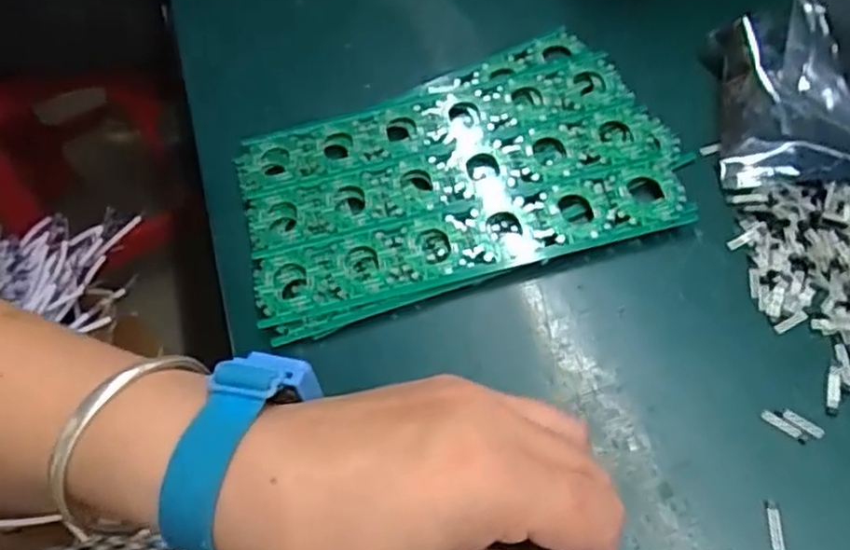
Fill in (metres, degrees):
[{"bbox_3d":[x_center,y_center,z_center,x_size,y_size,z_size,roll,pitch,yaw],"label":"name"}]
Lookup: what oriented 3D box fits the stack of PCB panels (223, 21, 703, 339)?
[{"bbox_3d":[0.012,-0.055,0.370,0.207,0.013,0.143,-19,54,-1],"label":"stack of PCB panels"}]

